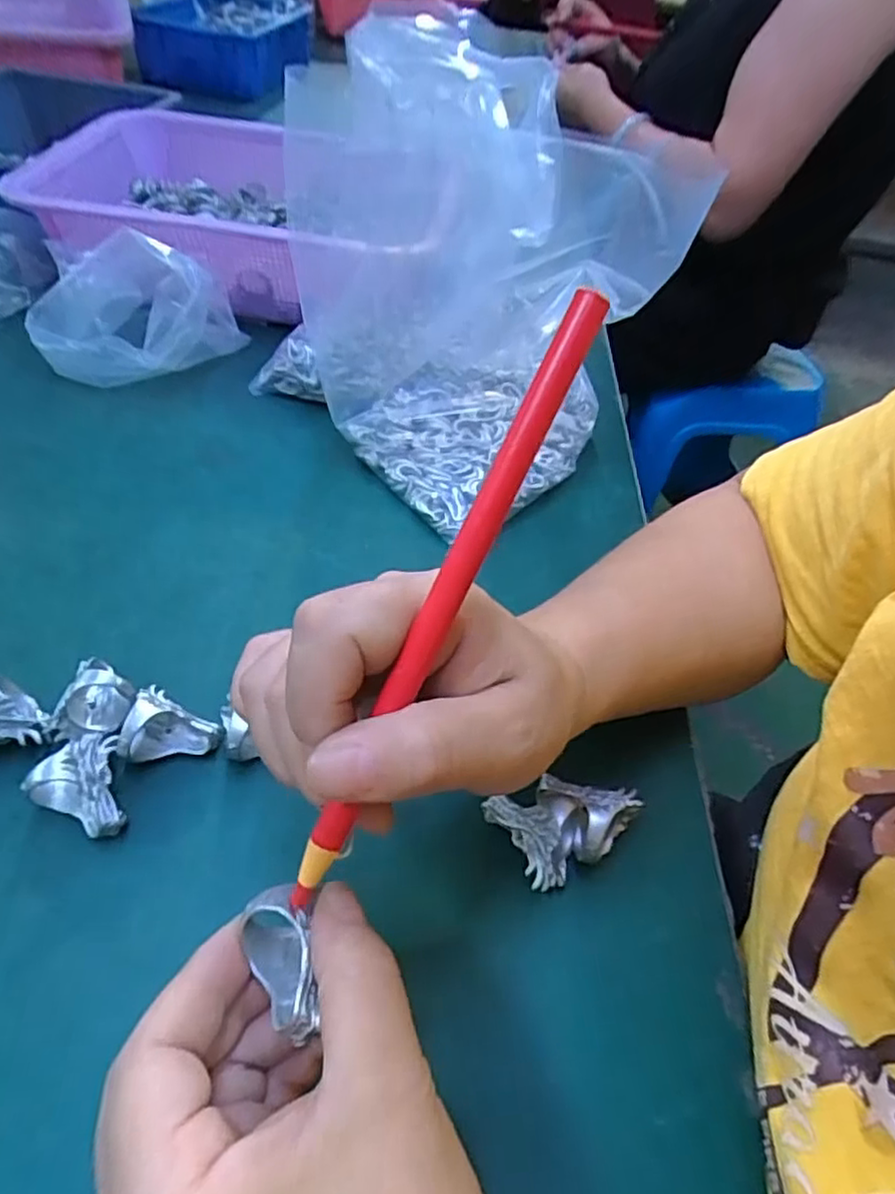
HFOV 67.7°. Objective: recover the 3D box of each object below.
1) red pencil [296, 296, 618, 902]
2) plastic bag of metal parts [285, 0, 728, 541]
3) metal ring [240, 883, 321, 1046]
[{"bbox_3d":[-0.003,0.006,0.167,0.008,0.169,0.008,29,8,18],"label":"red pencil"},{"bbox_3d":[0.008,-0.179,0.386,0.161,0.184,0.209,-16,52,-20],"label":"plastic bag of metal parts"},{"bbox_3d":[-0.044,0.097,0.178,0.016,0.019,0.034,-9,50,-14],"label":"metal ring"}]

